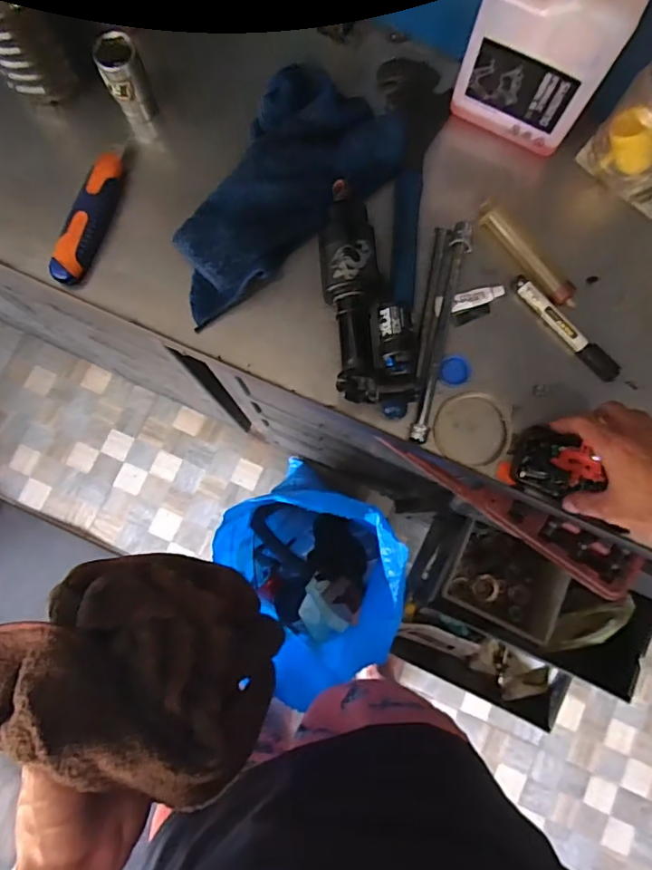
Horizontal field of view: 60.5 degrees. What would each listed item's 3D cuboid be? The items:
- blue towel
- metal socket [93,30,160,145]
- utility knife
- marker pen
[{"bbox_3d":[-0.062,-0.257,0.567,0.282,0.043,0.165,-42,83,-6],"label":"blue towel"},{"bbox_3d":[-0.203,-0.358,0.584,0.040,0.110,0.034,-24,82,-4],"label":"metal socket"},{"bbox_3d":[-0.242,-0.230,0.577,0.031,0.029,0.156,18,81,3],"label":"utility knife"},{"bbox_3d":[0.241,-0.108,0.563,0.020,0.011,0.139,-44,84,-6],"label":"marker pen"}]

